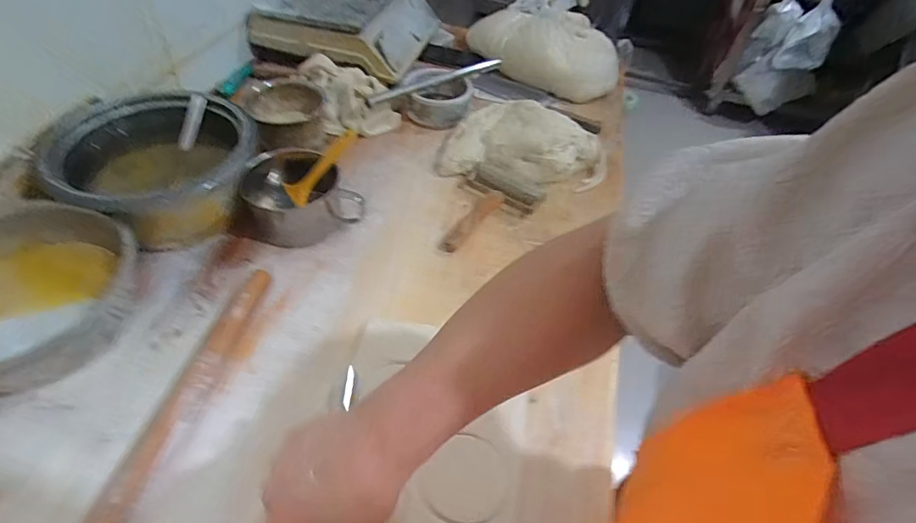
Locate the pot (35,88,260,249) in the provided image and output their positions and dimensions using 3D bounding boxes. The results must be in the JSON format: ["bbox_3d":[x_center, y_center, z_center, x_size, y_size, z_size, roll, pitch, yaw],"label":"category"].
[{"bbox_3d":[-0.419,-0.120,0.683,0.216,0.137,0.252,35,53,23],"label":"pot"}]

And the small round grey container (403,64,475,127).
[{"bbox_3d":[-0.042,-0.327,0.944,0.135,0.071,0.130,4,47,-4],"label":"small round grey container"}]

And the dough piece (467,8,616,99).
[{"bbox_3d":[0.191,-0.472,1.077,0.348,0.112,0.173,15,48,7],"label":"dough piece"}]

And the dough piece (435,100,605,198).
[{"bbox_3d":[0.124,-0.206,0.857,0.281,0.103,0.202,21,49,12],"label":"dough piece"}]

